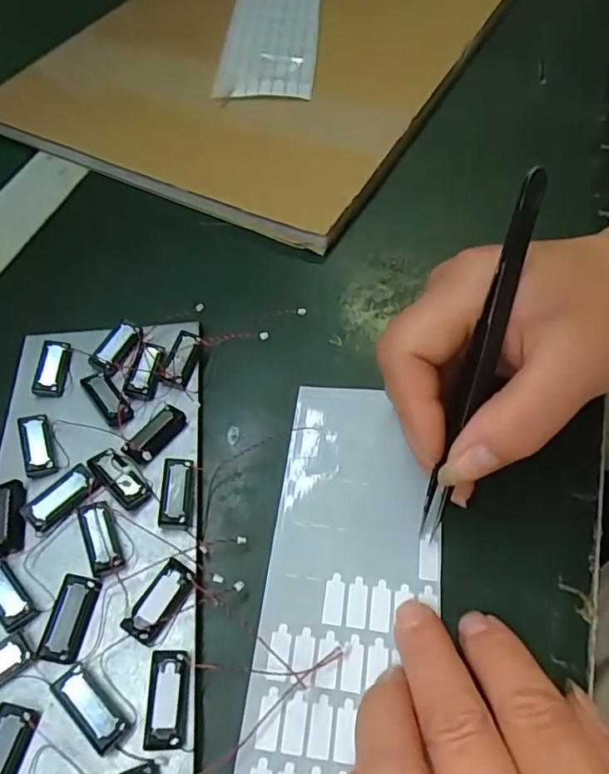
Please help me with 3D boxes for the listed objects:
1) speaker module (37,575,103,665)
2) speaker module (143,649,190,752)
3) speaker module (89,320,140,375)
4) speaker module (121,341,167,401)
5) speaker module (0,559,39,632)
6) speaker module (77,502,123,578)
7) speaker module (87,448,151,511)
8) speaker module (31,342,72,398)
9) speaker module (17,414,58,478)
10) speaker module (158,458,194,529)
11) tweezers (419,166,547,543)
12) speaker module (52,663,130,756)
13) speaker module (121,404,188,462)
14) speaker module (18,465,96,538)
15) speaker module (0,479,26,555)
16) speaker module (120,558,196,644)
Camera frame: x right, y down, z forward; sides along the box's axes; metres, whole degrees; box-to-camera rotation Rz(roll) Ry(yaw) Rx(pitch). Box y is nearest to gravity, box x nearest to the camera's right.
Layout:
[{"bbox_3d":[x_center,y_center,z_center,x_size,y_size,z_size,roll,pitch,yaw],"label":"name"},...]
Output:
[{"bbox_3d":[-0.078,0.077,0.186,0.012,0.006,0.027,6,57,3],"label":"speaker module"},{"bbox_3d":[-0.042,0.097,0.173,0.011,0.007,0.027,-2,57,-2],"label":"speaker module"},{"bbox_3d":[-0.084,-0.019,0.246,0.013,0.004,0.027,18,59,15],"label":"speaker module"},{"bbox_3d":[-0.068,-0.009,0.239,0.015,0.005,0.027,6,57,3],"label":"speaker module"},{"bbox_3d":[-0.103,0.070,0.190,0.010,0.005,0.026,-38,65,-22],"label":"speaker module"},{"bbox_3d":[-0.074,0.054,0.201,0.010,0.005,0.027,-20,60,-13],"label":"speaker module"},{"bbox_3d":[-0.071,0.035,0.214,0.026,0.004,0.012,37,64,21],"label":"speaker module"},{"bbox_3d":[-0.111,-0.009,0.243,0.012,0.007,0.027,-4,56,1],"label":"speaker module"},{"bbox_3d":[-0.107,0.023,0.222,0.011,0.004,0.027,-19,59,-12],"label":"speaker module"},{"bbox_3d":[-0.048,0.040,0.211,0.011,0.007,0.028,-3,57,-3],"label":"speaker module"},{"bbox_3d":[0.057,-0.006,0.181,0.008,0.121,0.006,15,17,9],"label":"tweezers"},{"bbox_3d":[-0.066,0.099,0.172,0.027,0.006,0.010,37,64,21],"label":"speaker module"},{"bbox_3d":[-0.060,0.018,0.224,0.012,0.004,0.027,31,62,18],"label":"speaker module"},{"bbox_3d":[-0.092,0.041,0.208,0.012,0.004,0.027,37,64,21],"label":"speaker module"},{"bbox_3d":[-0.110,0.047,0.204,0.012,0.004,0.028,-10,58,-7],"label":"speaker module"},{"bbox_3d":[-0.048,0.073,0.189,0.011,0.007,0.027,29,61,17],"label":"speaker module"}]

